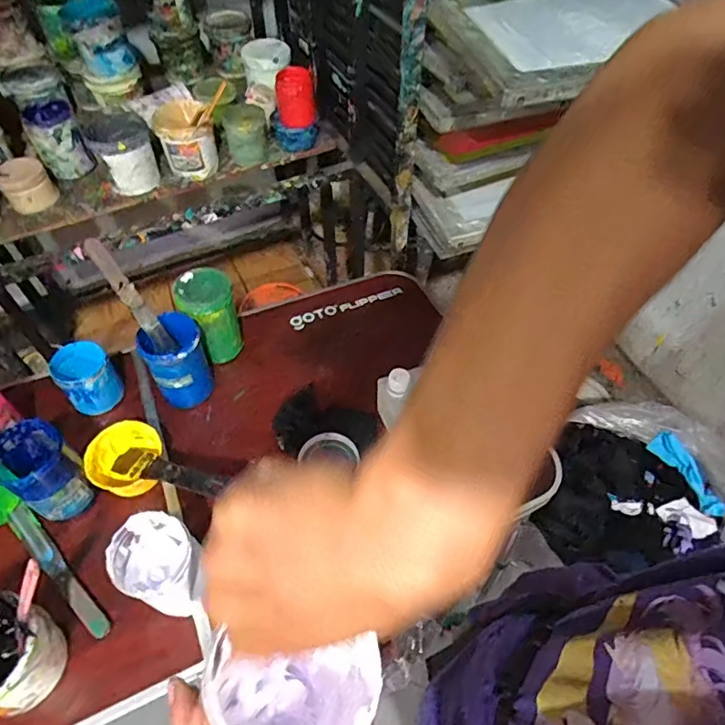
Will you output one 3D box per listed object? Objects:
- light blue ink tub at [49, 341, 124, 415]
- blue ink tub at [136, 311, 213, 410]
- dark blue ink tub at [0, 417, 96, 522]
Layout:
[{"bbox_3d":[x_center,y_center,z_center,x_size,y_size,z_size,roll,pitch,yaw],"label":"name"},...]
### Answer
[{"bbox_3d":[-0.476,0.021,0.888,0.088,0.077,0.100,-32,60,-22],"label":"light blue ink tub"},{"bbox_3d":[-0.321,0.002,0.905,0.097,0.145,0.096,0,53,0],"label":"blue ink tub"},{"bbox_3d":[-0.466,0.162,0.762,0.105,0.118,0.098,0,53,0],"label":"dark blue ink tub"}]

